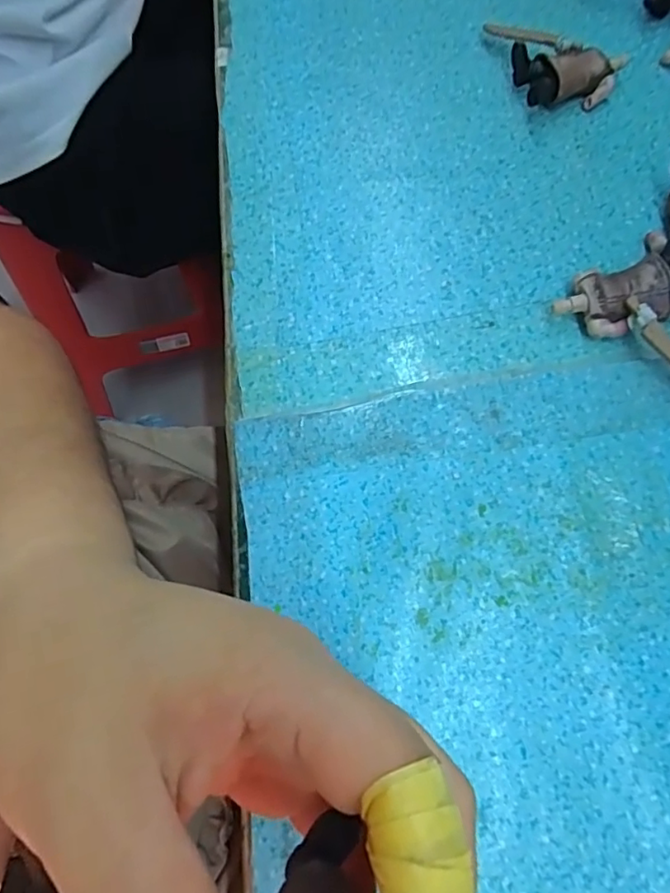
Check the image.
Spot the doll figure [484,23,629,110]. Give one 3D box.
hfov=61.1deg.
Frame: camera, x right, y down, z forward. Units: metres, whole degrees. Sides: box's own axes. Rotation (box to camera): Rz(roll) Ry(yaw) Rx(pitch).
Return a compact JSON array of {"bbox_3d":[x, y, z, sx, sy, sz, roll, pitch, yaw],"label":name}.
[{"bbox_3d":[0.113,-0.203,0.305,0.074,0.019,0.043,23,72,10],"label":"doll figure"}]

